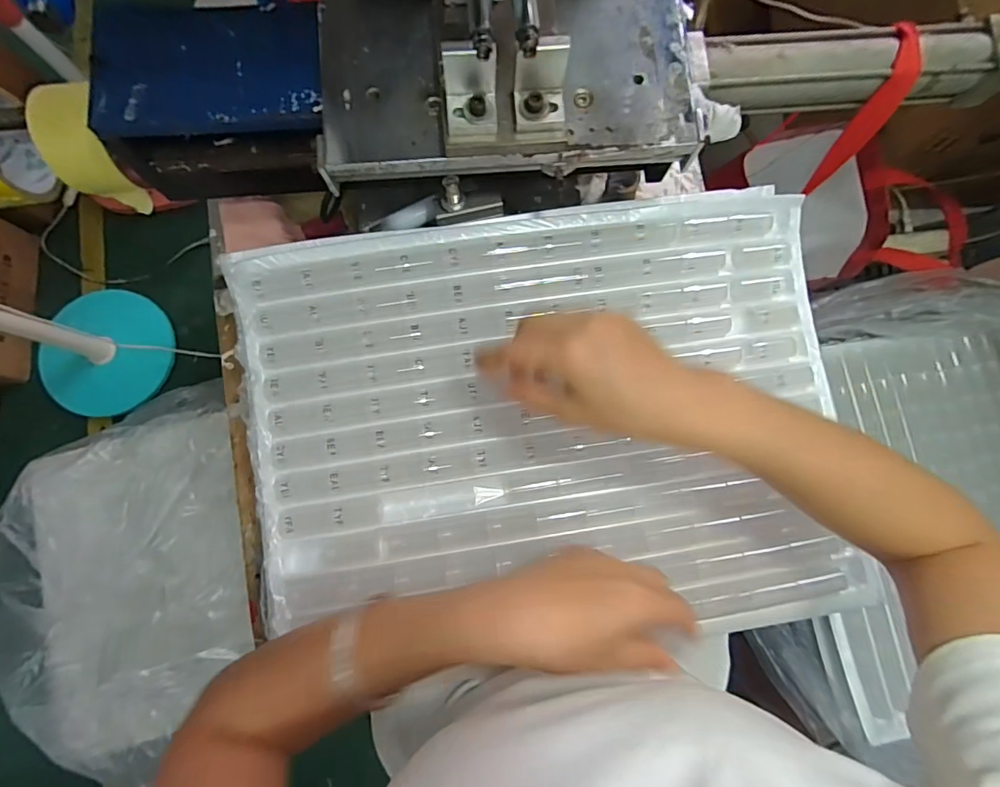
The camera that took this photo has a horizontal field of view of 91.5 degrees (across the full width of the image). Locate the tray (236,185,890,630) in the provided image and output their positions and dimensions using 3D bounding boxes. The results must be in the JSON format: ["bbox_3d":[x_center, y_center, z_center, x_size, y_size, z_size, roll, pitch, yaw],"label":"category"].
[{"bbox_3d":[0.038,0.015,0.378,0.455,0.033,0.328,-6,81,-2],"label":"tray"}]

